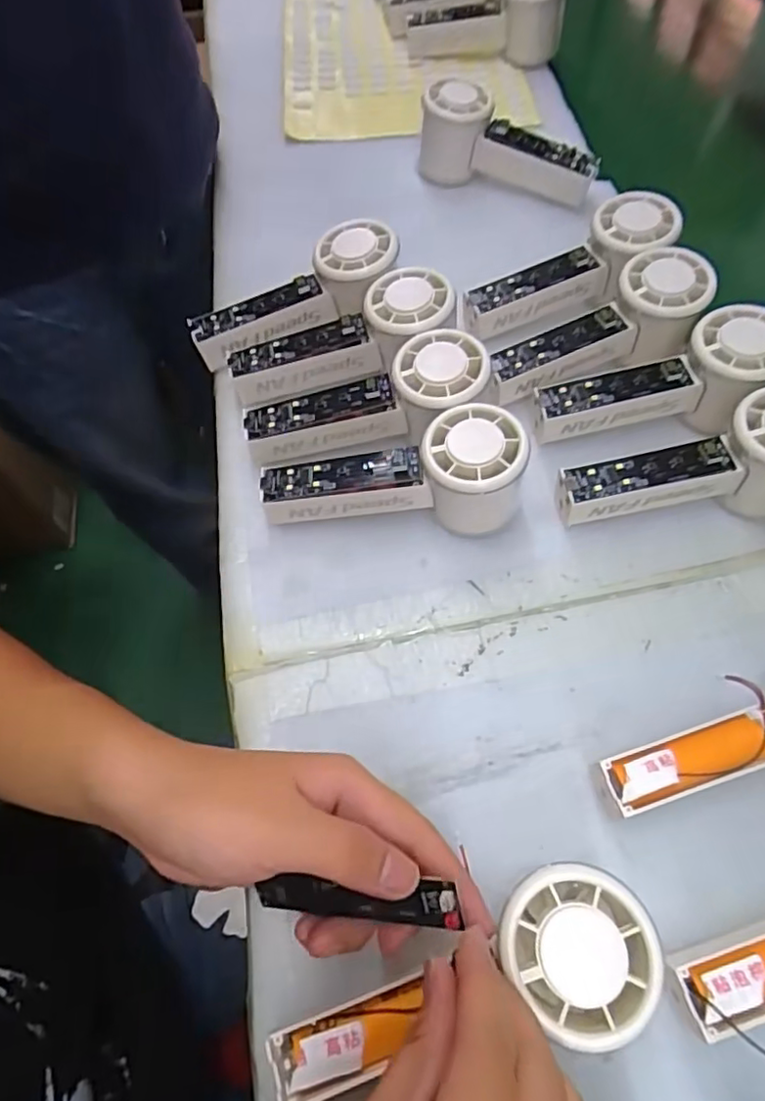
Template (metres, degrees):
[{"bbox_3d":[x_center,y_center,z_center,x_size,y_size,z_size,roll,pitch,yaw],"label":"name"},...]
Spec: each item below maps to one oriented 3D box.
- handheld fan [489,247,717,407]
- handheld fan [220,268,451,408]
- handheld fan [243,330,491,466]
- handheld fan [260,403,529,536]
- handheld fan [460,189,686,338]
[{"bbox_3d":[0.144,-0.141,0.407,0.154,0.038,0.067,-26,63,3],"label":"handheld fan"},{"bbox_3d":[-0.028,-0.134,0.402,0.145,0.061,0.065,-20,63,-13],"label":"handheld fan"},{"bbox_3d":[-0.008,-0.087,0.382,0.152,0.048,0.054,-17,61,9],"label":"handheld fan"},{"bbox_3d":[0.007,-0.046,0.358,0.149,0.064,0.053,5,63,4],"label":"handheld fan"},{"bbox_3d":[0.133,-0.197,0.436,0.160,0.039,0.056,-28,64,3],"label":"handheld fan"}]

